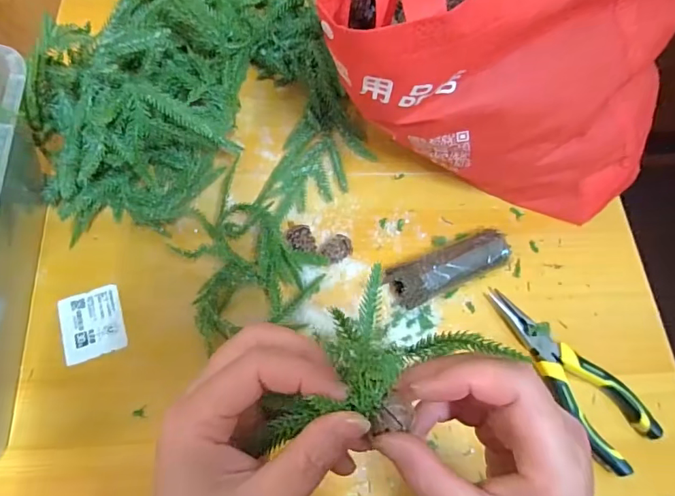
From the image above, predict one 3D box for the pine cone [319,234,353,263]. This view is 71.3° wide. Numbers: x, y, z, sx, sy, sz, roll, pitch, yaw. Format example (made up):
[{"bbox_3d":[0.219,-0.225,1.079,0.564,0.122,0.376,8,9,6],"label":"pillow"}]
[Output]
[{"bbox_3d":[-0.001,0.003,0.416,0.028,0.020,0.024,4,65,-1],"label":"pine cone"}]

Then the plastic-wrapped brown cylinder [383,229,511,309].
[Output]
[{"bbox_3d":[0.096,0.017,0.414,0.112,0.028,0.038,-25,69,-13],"label":"plastic-wrapped brown cylinder"}]

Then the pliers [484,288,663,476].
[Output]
[{"bbox_3d":[0.182,0.098,0.385,0.051,0.020,0.160,-33,71,-16],"label":"pliers"}]

